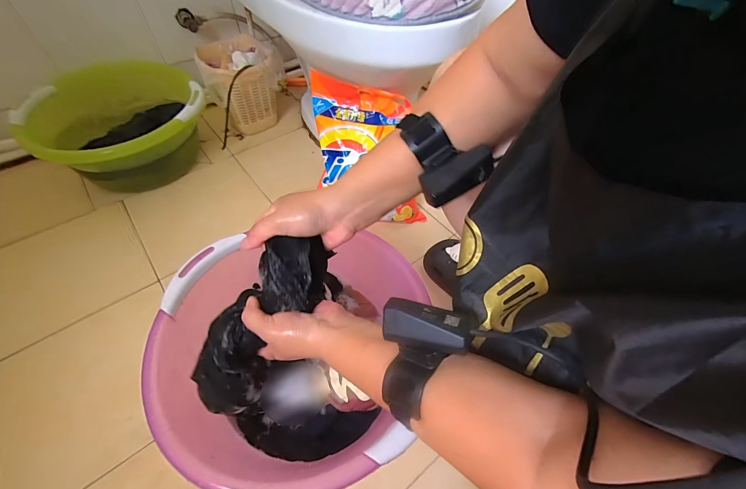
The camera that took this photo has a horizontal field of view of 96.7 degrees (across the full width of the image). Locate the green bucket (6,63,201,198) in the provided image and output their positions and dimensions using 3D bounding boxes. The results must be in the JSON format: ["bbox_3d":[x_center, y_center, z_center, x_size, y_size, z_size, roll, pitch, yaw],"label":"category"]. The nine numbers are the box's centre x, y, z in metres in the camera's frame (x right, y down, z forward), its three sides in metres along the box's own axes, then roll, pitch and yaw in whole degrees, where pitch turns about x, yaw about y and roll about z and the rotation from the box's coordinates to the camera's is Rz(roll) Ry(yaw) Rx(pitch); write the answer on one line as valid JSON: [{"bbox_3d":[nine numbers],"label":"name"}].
[{"bbox_3d":[-0.641,-0.284,0.871,0.396,0.197,0.345,-21,57,-17],"label":"green bucket"}]

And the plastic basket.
[{"bbox_3d":[-0.383,-0.460,0.991,0.196,0.212,0.189,-25,58,-19],"label":"plastic basket"}]

